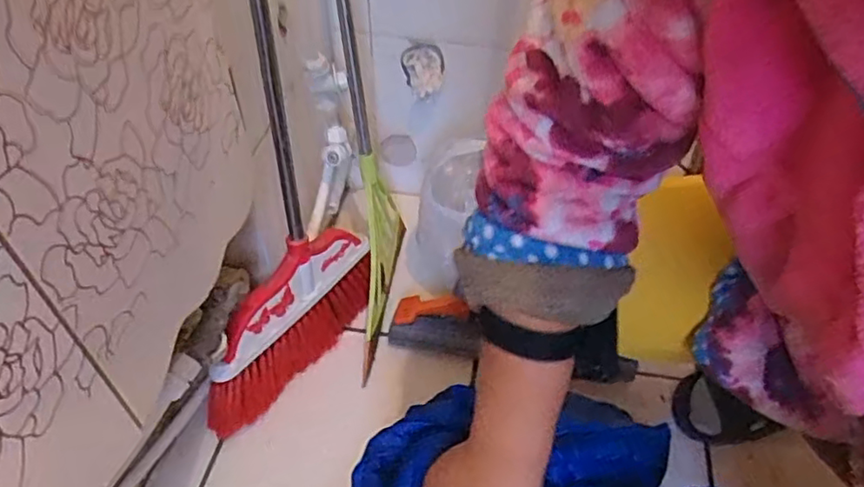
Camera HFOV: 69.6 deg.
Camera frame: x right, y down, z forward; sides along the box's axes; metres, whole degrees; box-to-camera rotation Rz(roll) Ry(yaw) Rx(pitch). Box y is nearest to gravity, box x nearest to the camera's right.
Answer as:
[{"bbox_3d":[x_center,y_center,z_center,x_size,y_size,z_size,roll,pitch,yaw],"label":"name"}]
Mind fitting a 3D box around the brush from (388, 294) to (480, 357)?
[{"bbox_3d":[0.001,0.114,0.874,0.115,0.079,0.040,0,7,7],"label":"brush"}]

